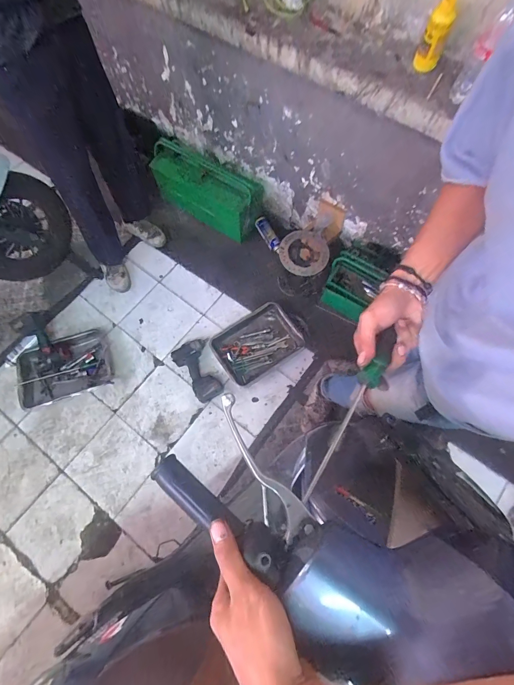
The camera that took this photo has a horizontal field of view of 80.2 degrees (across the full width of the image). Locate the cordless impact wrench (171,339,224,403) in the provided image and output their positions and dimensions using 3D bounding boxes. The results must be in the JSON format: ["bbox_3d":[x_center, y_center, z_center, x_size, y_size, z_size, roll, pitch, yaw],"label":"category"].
[{"bbox_3d":[-0.264,0.120,1.381,0.161,0.077,0.293,-30,74,-10],"label":"cordless impact wrench"}]

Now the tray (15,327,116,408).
[{"bbox_3d":[-0.869,0.118,1.380,0.390,0.071,0.300,-23,73,-7],"label":"tray"}]

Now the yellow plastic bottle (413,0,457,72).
[{"bbox_3d":[0.481,-0.822,0.820,0.062,0.155,0.048,23,73,8],"label":"yellow plastic bottle"}]

